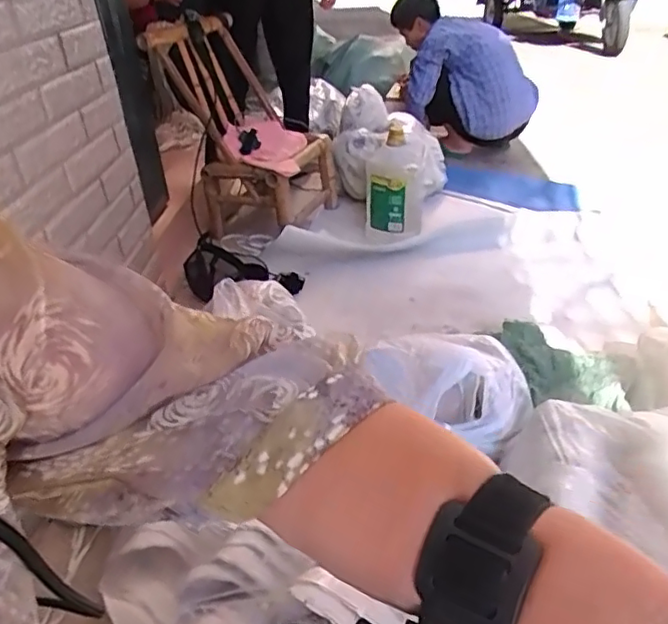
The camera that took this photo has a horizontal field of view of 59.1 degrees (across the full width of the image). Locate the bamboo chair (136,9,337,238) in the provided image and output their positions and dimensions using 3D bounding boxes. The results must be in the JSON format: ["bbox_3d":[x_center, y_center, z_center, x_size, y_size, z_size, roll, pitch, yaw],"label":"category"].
[{"bbox_3d":[-0.247,-0.538,1.749,0.416,0.562,0.399,10,35,19],"label":"bamboo chair"}]

